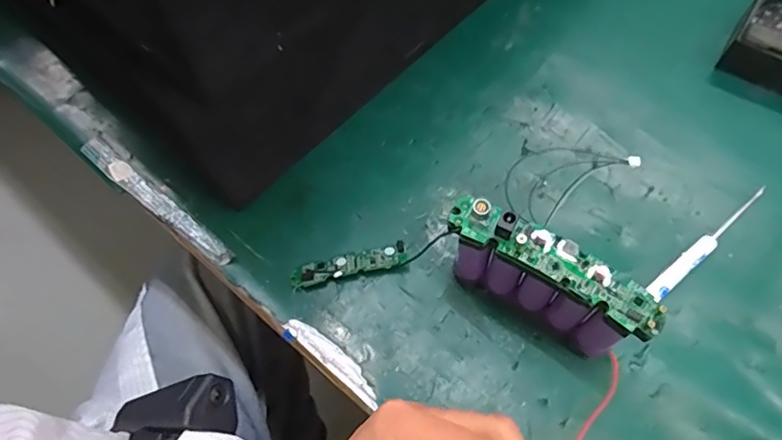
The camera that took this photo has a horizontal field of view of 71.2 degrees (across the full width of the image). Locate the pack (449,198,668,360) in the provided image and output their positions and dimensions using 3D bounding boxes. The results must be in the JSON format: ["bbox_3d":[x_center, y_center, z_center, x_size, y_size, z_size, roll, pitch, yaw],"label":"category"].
[{"bbox_3d":[0.087,0.036,0.314,0.114,0.096,0.024,30,68,17],"label":"pack"}]

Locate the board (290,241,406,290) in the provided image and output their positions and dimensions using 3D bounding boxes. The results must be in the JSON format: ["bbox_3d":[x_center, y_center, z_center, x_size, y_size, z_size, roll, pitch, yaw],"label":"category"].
[{"bbox_3d":[-0.028,0.030,0.372,0.078,0.009,0.015,-13,62,-4],"label":"board"}]

